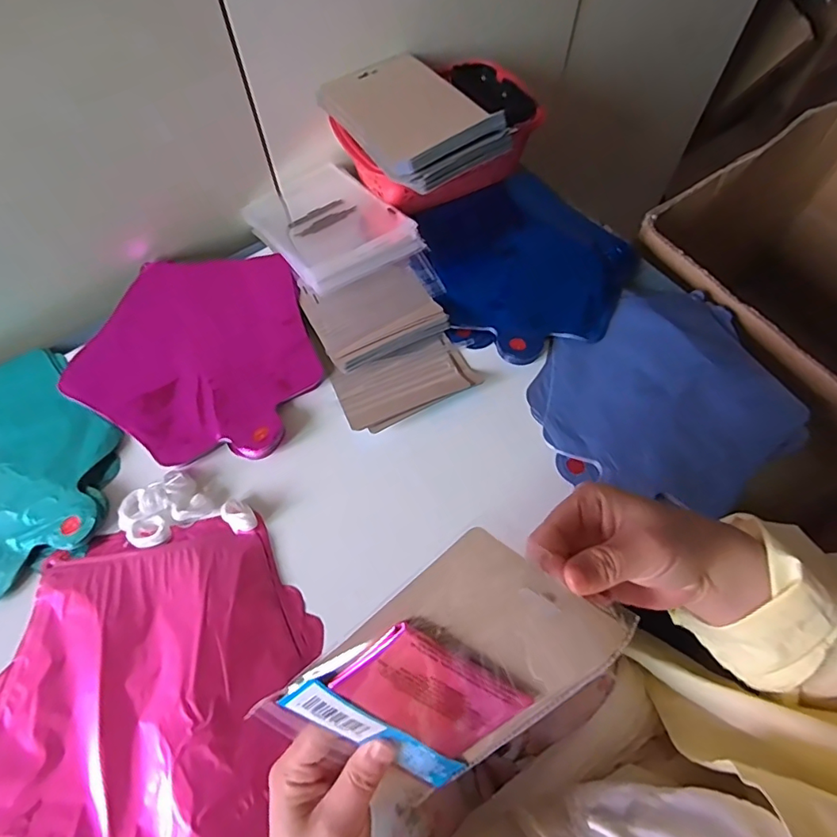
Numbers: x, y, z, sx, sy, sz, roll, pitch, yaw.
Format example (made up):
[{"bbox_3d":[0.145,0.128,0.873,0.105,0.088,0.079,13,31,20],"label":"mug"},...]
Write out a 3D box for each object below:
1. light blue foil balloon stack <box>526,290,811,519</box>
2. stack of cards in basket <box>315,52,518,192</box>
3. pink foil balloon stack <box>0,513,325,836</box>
[{"bbox_3d":[0.234,-0.020,0.477,0.254,0.025,0.196,-34,67,-16],"label":"light blue foil balloon stack"},{"bbox_3d":[-0.010,-0.307,0.519,0.126,0.035,0.184,-35,67,-16],"label":"stack of cards in basket"},{"bbox_3d":[-0.195,0.204,0.357,0.216,0.018,0.263,9,63,6],"label":"pink foil balloon stack"}]

